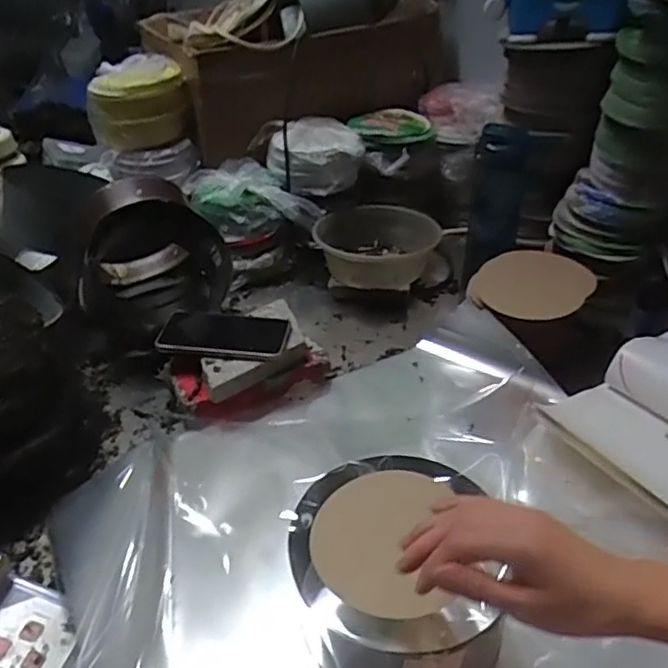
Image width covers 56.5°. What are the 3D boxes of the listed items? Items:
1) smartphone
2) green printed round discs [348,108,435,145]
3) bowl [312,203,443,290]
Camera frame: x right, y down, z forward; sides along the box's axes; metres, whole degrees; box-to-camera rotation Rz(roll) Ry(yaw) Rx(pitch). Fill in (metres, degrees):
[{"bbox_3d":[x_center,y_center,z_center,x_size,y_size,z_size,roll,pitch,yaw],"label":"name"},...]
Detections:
[{"bbox_3d":[-0.140,-0.002,0.804,0.161,0.013,0.076,5,45,1],"label":"smartphone"},{"bbox_3d":[0.099,-0.375,1.116,0.144,0.021,0.132,0,44,0],"label":"green printed round discs"},{"bbox_3d":[0.063,-0.133,1.017,0.186,0.103,0.198,-2,38,1],"label":"bowl"}]

